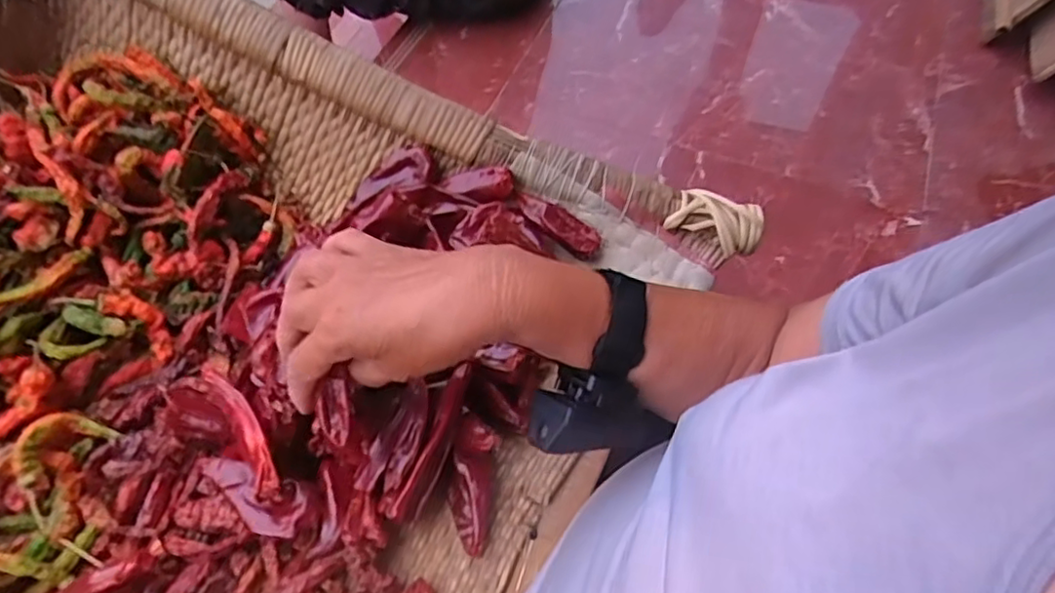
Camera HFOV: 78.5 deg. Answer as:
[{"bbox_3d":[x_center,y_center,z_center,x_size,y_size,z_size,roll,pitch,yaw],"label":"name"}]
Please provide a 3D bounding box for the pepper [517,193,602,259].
[{"bbox_3d":[0.025,-0.059,0.517,0.075,0.016,0.029,39,66,23],"label":"pepper"}]

